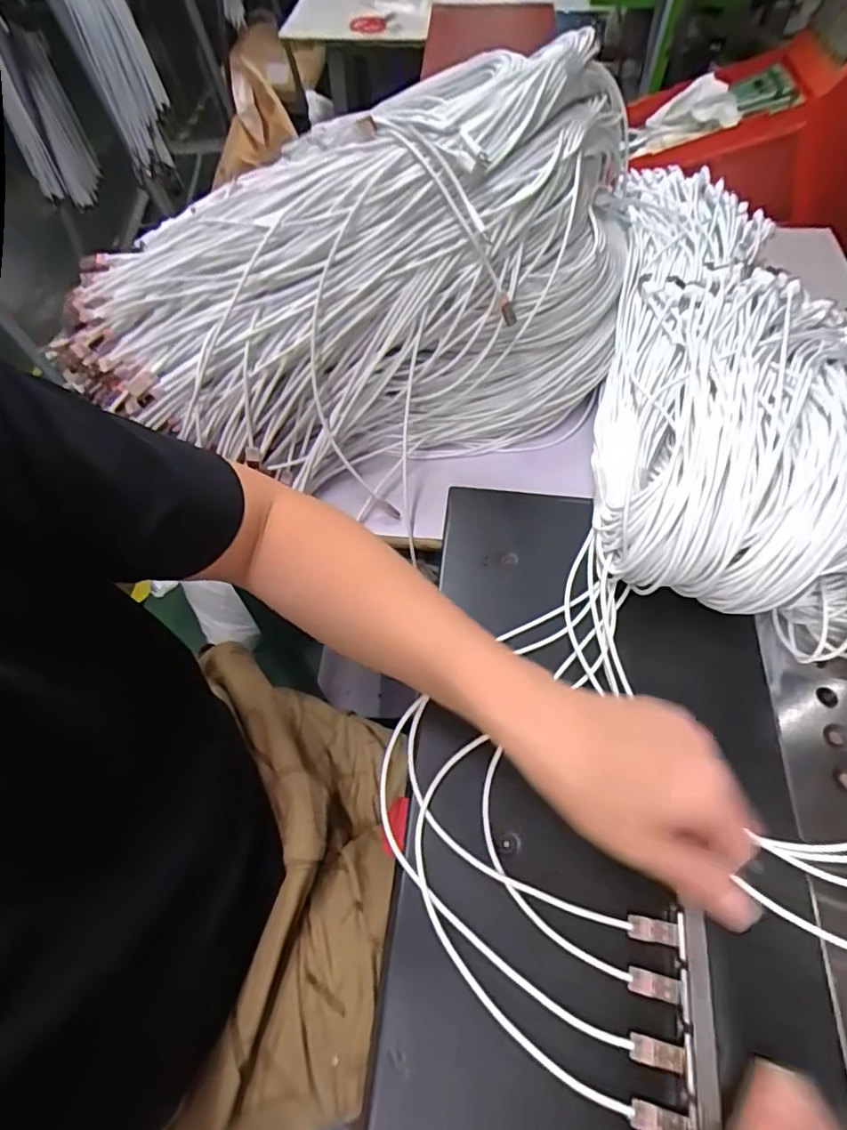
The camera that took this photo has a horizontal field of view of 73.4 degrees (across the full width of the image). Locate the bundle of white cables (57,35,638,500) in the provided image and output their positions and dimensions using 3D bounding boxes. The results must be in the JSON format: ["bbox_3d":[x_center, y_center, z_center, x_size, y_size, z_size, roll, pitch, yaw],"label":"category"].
[{"bbox_3d":[-0.040,-0.235,0.518,0.532,0.252,0.205,-15,59,-7],"label":"bundle of white cables"}]

